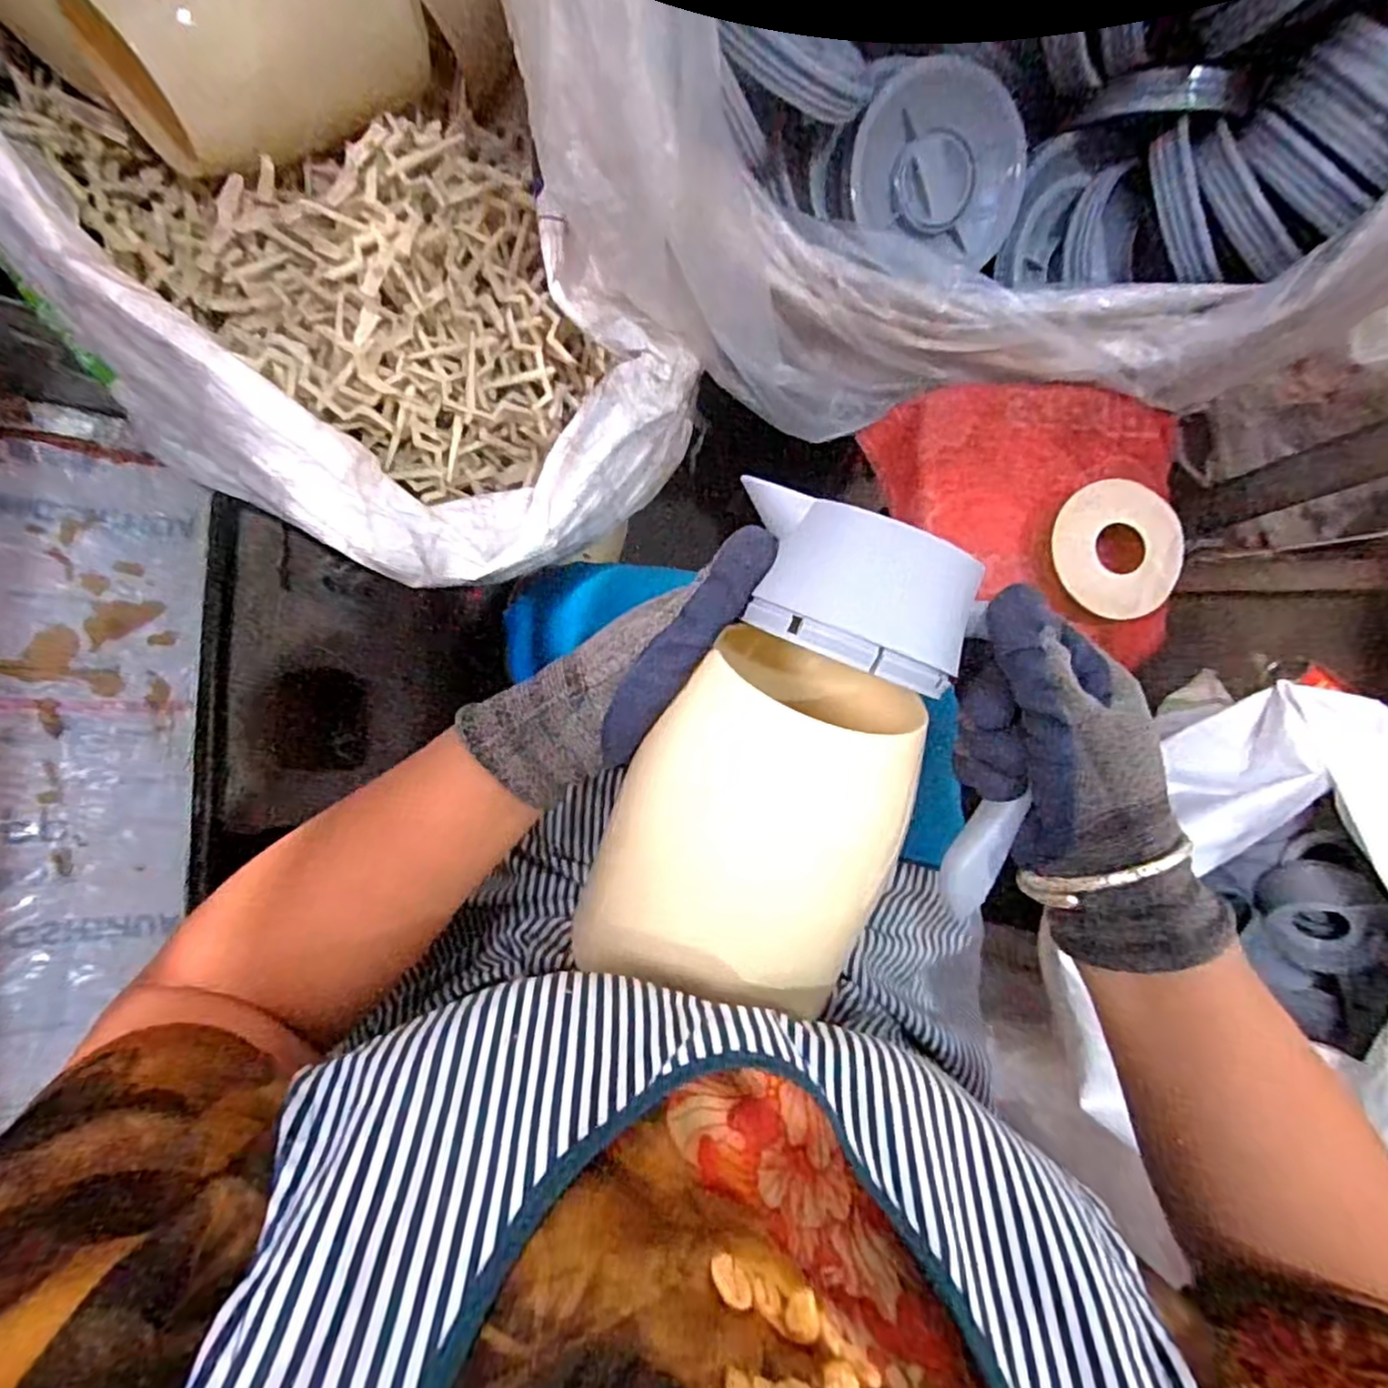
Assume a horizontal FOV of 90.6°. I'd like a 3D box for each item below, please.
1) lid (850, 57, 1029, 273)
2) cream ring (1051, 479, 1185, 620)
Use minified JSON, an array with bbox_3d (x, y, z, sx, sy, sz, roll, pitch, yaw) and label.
[{"bbox_3d":[0.180,-0.387,0.499,0.134,0.028,0.107,2,122,-18],"label":"lid"},{"bbox_3d":[0.303,-0.104,0.489,0.097,0.013,0.097,0,88,-6],"label":"cream ring"}]

